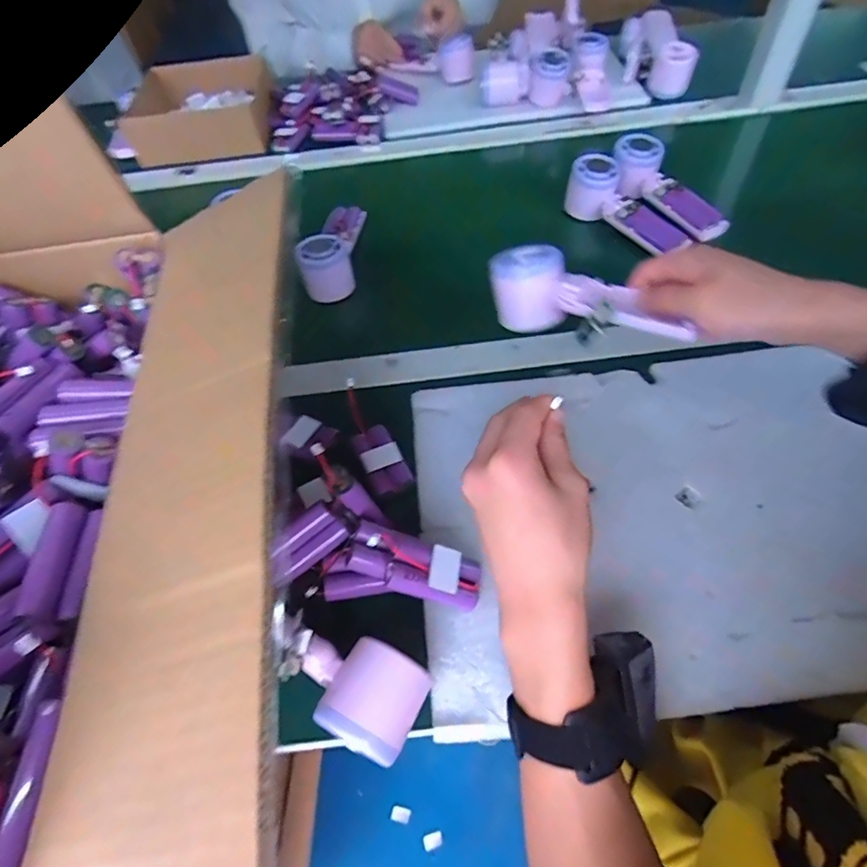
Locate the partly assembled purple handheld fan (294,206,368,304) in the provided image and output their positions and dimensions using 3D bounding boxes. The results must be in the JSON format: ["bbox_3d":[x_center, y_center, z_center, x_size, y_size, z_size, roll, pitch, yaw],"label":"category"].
[{"bbox_3d":[-0.119,-0.224,0.609,0.054,0.052,0.167,1,60,4],"label":"partly assembled purple handheld fan"}]

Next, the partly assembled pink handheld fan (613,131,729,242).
[{"bbox_3d":[0.276,-0.292,0.627,0.053,0.044,0.165,-32,74,-17],"label":"partly assembled pink handheld fan"}]

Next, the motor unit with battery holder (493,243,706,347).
[{"bbox_3d":[0.120,-0.098,0.400,0.153,0.050,0.055,27,62,28],"label":"motor unit with battery holder"}]

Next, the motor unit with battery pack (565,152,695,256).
[{"bbox_3d":[0.224,-0.264,0.619,0.053,0.052,0.158,-41,76,-21],"label":"motor unit with battery pack"}]

